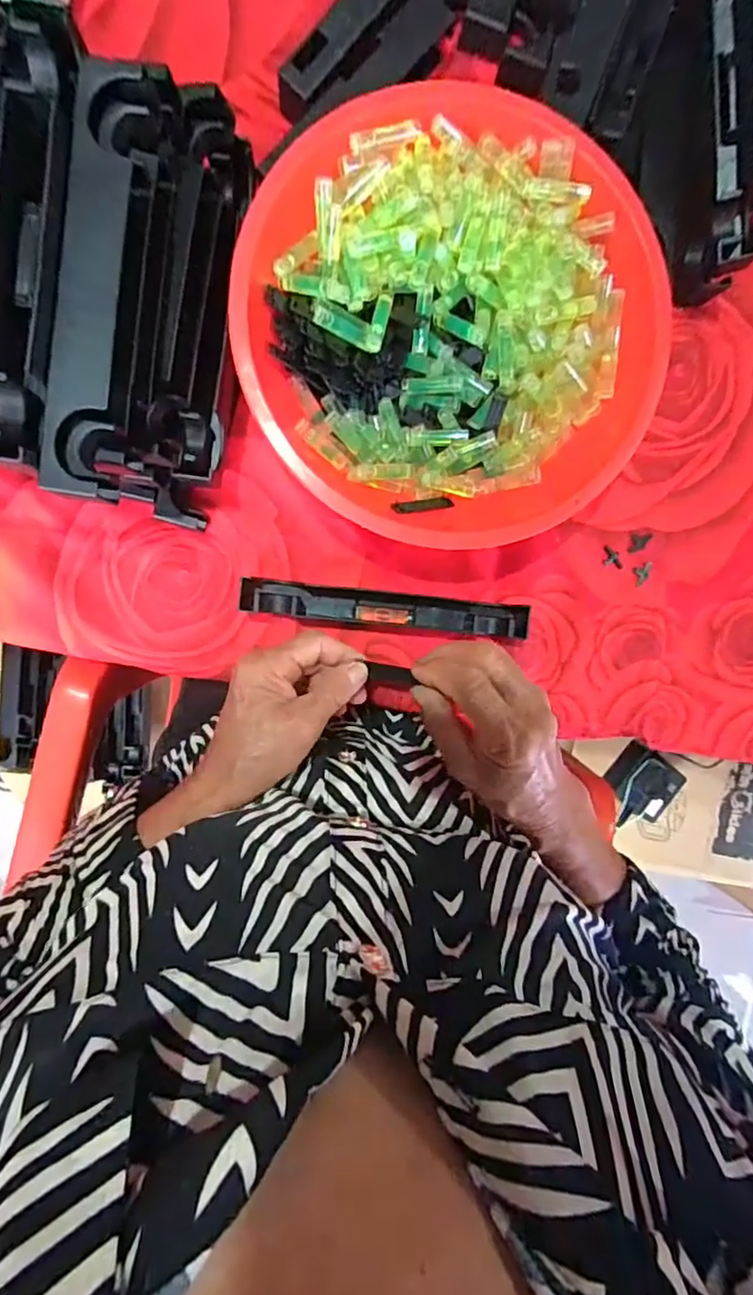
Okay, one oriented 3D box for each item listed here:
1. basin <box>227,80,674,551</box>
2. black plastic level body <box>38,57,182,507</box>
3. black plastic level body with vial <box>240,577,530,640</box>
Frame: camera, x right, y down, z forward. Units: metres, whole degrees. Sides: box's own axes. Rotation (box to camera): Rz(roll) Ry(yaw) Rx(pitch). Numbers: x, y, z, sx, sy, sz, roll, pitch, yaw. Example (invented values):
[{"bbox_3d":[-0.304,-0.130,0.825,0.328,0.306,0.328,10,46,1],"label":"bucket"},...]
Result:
[{"bbox_3d":[0.044,-0.189,0.356,0.239,0.077,0.239,0,94,-5],"label":"basin"},{"bbox_3d":[-0.131,-0.175,0.273,0.032,0.043,0.200,9,94,-6],"label":"black plastic level body"},{"bbox_3d":[0.007,-0.027,0.390,0.191,0.029,0.024,6,94,-6],"label":"black plastic level body with vial"}]

